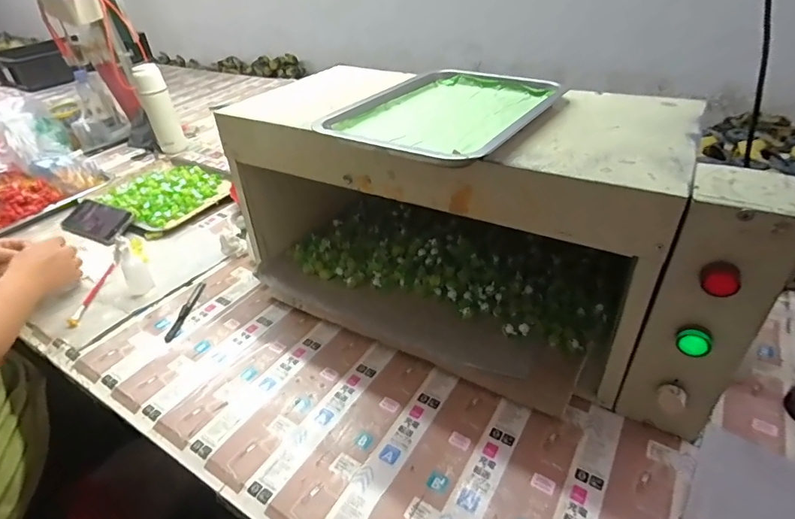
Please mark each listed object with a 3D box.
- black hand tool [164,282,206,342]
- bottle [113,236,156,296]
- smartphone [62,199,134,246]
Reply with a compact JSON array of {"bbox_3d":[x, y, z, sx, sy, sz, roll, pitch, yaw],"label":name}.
[{"bbox_3d":[-0.341,0.081,0.730,0.017,0.008,0.141,-1,38,4],"label":"black hand tool"},{"bbox_3d":[-0.434,0.011,0.741,0.036,0.097,0.032,-28,43,-27],"label":"bottle"},{"bbox_3d":[-0.629,-0.081,0.944,0.189,0.008,0.087,16,59,25],"label":"smartphone"}]

